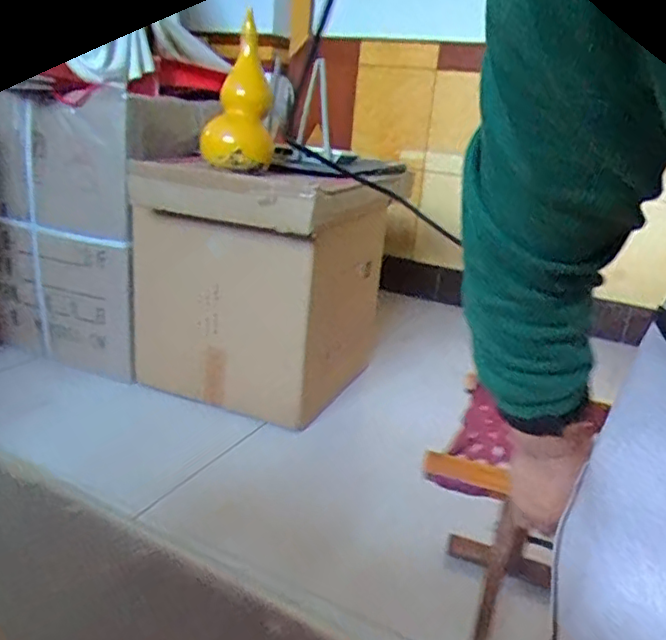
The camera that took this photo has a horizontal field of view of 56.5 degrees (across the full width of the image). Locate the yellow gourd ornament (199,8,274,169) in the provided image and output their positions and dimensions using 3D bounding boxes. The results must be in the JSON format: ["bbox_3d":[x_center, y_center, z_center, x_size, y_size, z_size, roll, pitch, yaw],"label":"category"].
[{"bbox_3d":[-0.169,-0.409,1.170,0.114,0.296,0.109,8,-8,6],"label":"yellow gourd ornament"}]

